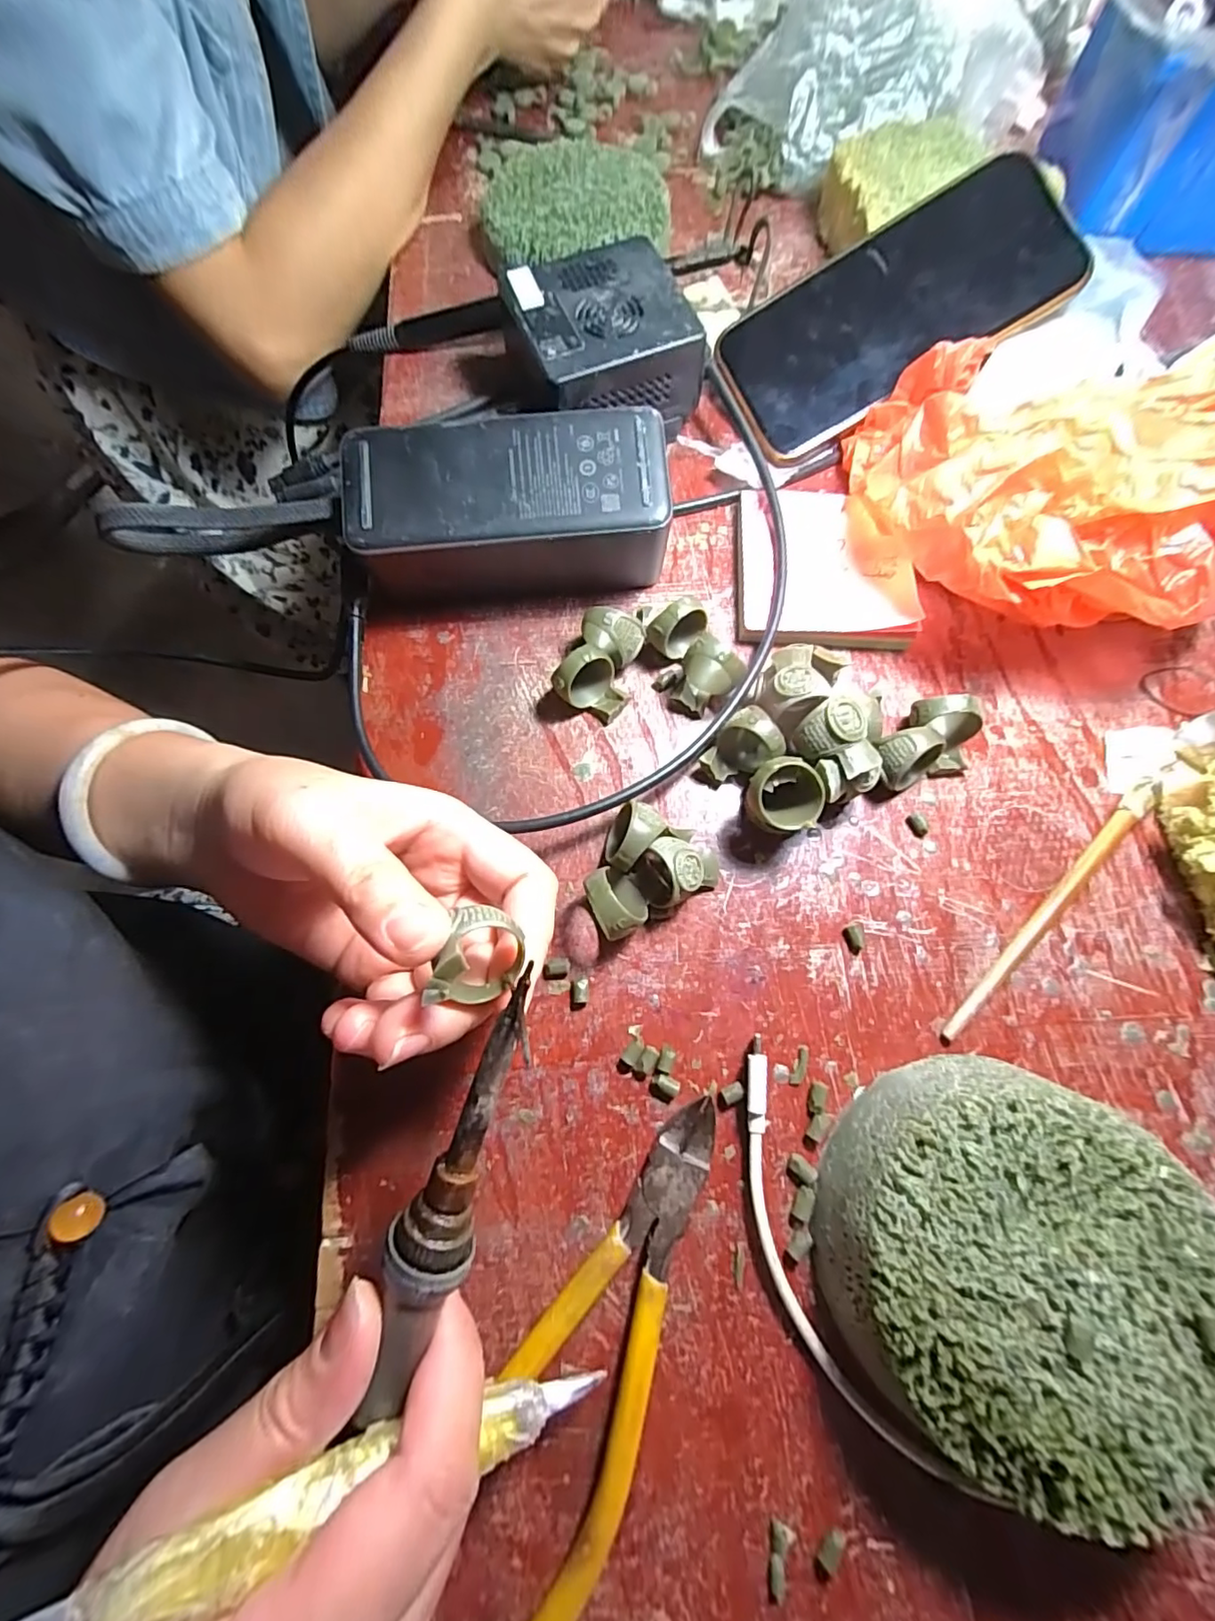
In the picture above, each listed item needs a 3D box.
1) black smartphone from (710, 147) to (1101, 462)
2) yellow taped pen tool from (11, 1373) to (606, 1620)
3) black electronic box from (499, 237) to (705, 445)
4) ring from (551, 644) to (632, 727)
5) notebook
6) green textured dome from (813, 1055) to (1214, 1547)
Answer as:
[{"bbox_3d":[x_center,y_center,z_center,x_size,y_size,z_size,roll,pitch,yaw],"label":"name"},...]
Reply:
[{"bbox_3d":[0.139,-0.245,0.282,0.164,0.010,0.080,-30,83,7],"label":"black smartphone"},{"bbox_3d":[-0.069,0.164,0.136,0.147,0.008,0.013,2,70,-27],"label":"yellow taped pen tool"},{"bbox_3d":[-0.003,-0.217,0.282,0.079,0.050,0.083,-21,73,-7],"label":"black electronic box"},{"bbox_3d":[-0.006,-0.051,0.243,0.027,0.030,0.022,-28,74,-8],"label":"ring"},{"bbox_3d":[0.099,-0.112,0.268,0.074,0.016,0.084,1,72,0],"label":"notebook"},{"bbox_3d":[0.118,0.136,0.174,0.104,0.045,0.099,0,72,0],"label":"green textured dome"}]

